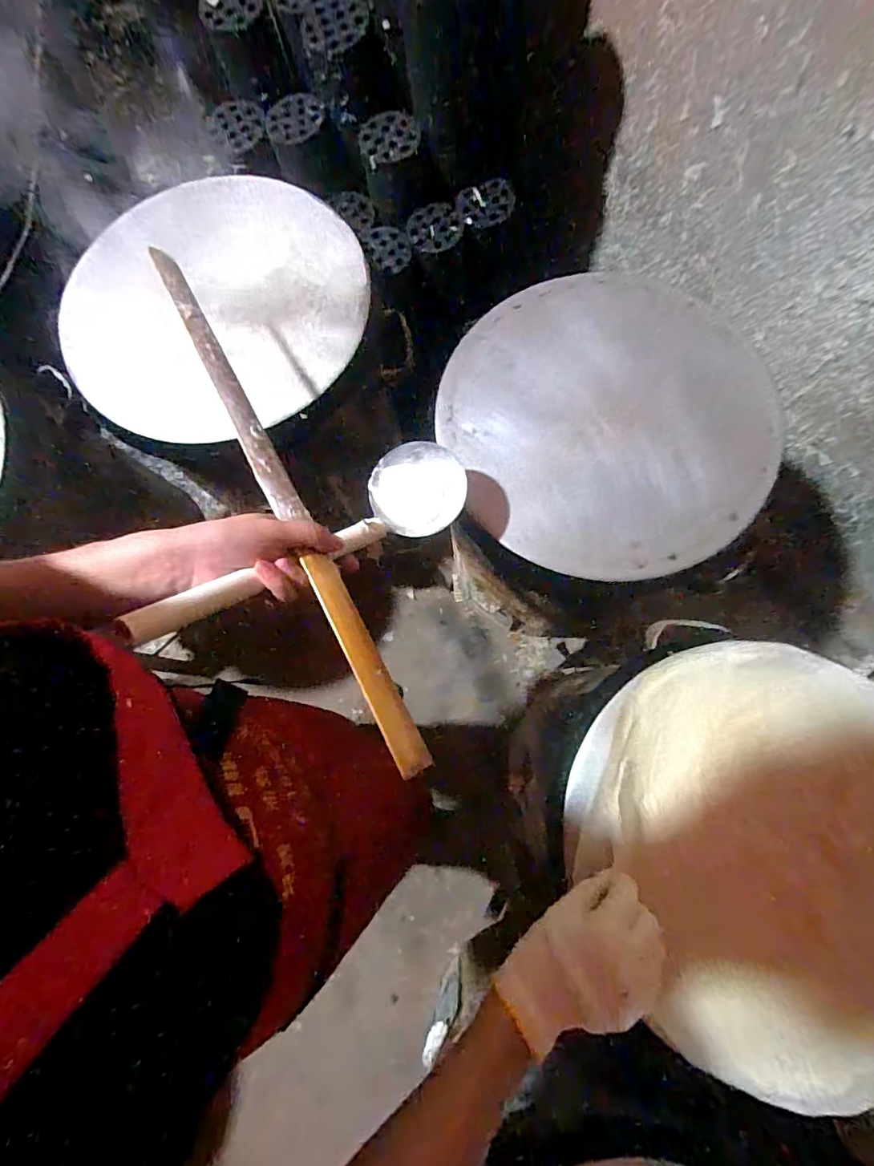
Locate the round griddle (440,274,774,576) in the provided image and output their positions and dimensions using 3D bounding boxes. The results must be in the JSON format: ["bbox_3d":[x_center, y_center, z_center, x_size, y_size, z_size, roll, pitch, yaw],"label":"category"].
[{"bbox_3d":[0.189,-0.188,0.562,0.354,0.029,0.364,0,77,0],"label":"round griddle"}]

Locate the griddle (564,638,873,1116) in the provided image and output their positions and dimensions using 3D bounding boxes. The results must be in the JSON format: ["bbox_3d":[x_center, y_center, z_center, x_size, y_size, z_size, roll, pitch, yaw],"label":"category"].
[{"bbox_3d":[0.314,0.239,0.459,0.336,0.029,0.355,0,77,0],"label":"griddle"}]

